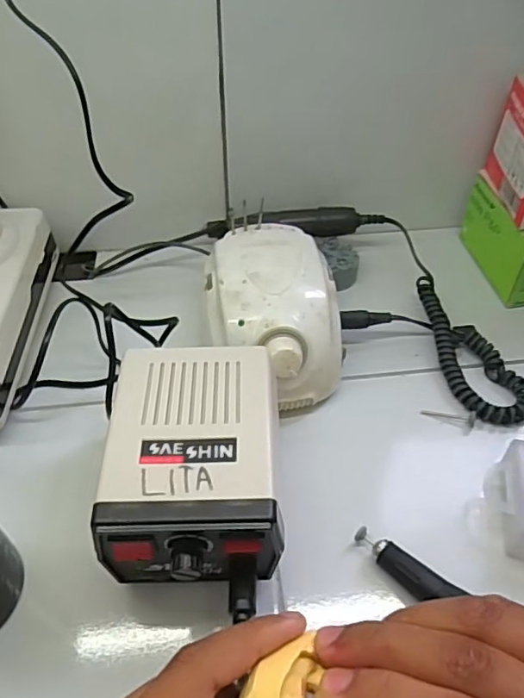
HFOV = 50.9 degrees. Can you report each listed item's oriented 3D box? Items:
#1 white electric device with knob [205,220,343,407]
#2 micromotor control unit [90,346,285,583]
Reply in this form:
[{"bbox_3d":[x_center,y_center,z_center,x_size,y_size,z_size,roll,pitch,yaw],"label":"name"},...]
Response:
[{"bbox_3d":[0.008,-0.026,0.444,0.101,0.086,0.139,-7,48,-7],"label":"white electric device with knob"},{"bbox_3d":[-0.040,0.080,0.348,0.097,0.090,0.134,0,48,-1],"label":"micromotor control unit"}]

